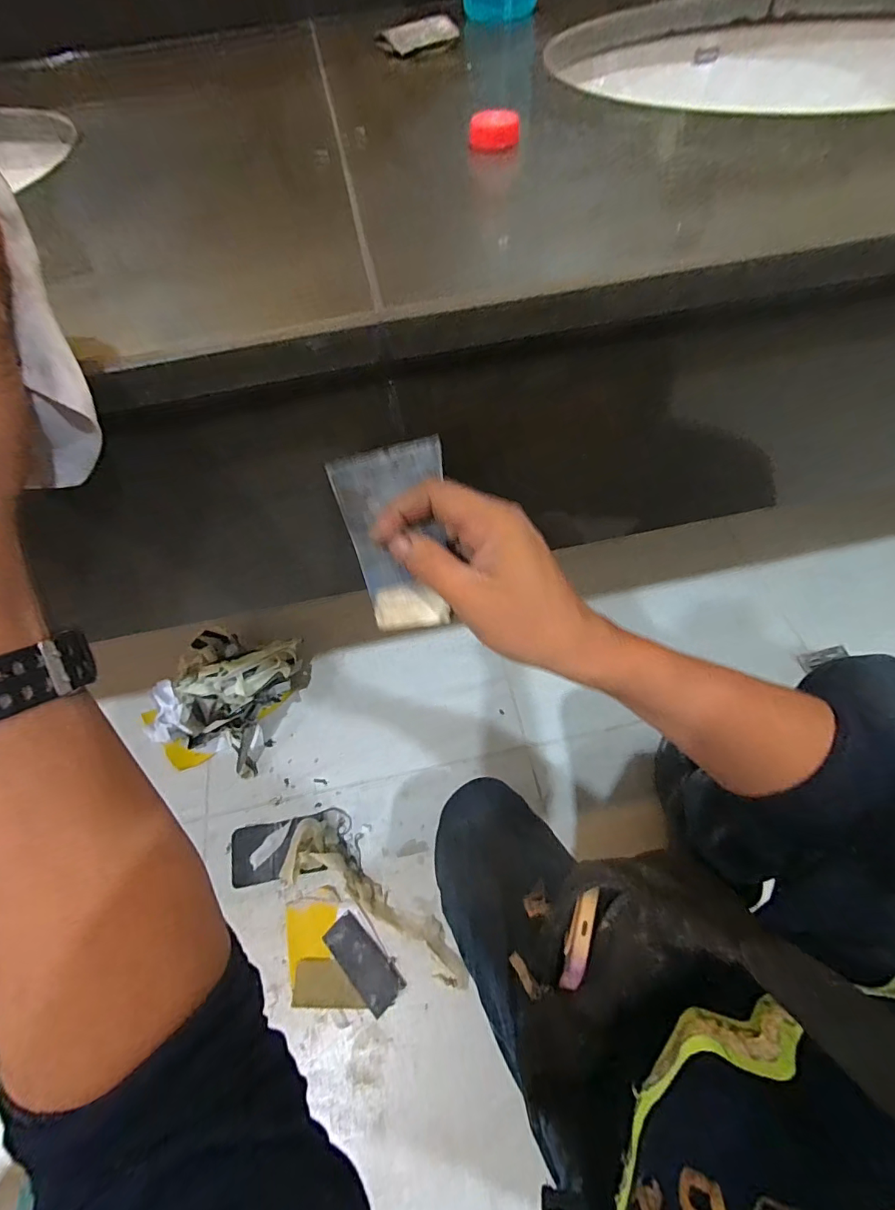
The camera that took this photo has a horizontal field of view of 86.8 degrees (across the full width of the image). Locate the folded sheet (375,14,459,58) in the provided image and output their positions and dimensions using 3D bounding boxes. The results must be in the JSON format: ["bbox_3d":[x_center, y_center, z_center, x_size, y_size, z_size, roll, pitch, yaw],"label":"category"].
[{"bbox_3d":[-0.026,-0.476,0.396,0.063,0.015,0.029,-23,61,-10],"label":"folded sheet"}]

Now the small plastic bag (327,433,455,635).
[{"bbox_3d":[-0.028,-0.038,0.277,0.061,0.011,0.104,-11,102,-3],"label":"small plastic bag"}]

